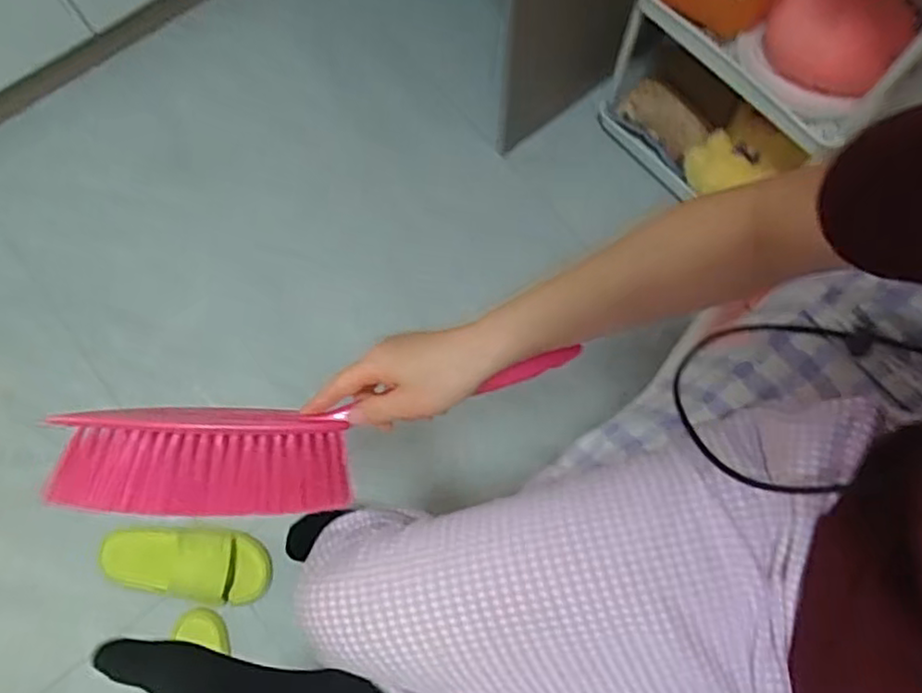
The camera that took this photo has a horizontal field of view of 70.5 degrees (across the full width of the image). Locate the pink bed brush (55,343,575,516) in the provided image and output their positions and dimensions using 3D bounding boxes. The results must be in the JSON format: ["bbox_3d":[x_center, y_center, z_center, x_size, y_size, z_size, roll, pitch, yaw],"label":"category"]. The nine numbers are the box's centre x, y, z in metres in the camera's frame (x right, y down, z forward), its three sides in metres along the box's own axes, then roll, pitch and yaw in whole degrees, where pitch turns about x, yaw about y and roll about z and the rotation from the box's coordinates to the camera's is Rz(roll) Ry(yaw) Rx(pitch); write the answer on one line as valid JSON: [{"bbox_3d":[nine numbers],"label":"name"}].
[{"bbox_3d":[-0.102,0.068,0.487,0.373,0.044,0.094,-9,73,-7],"label":"pink bed brush"}]

